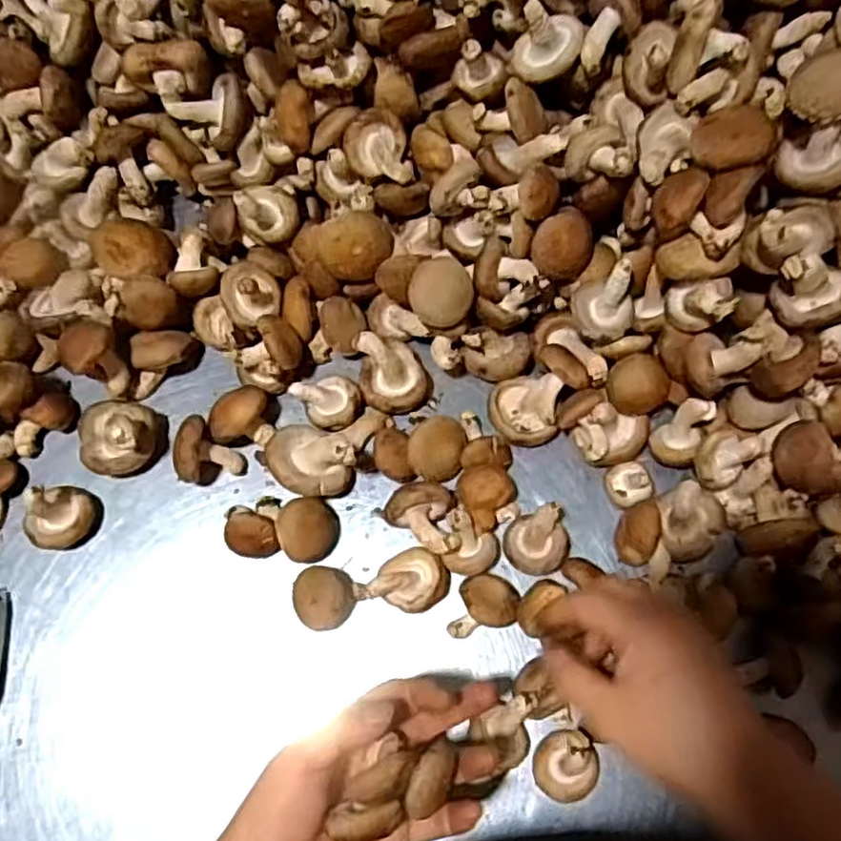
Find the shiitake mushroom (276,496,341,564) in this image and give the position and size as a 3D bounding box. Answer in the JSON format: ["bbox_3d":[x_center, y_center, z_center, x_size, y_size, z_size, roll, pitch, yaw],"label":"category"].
[{"bbox_3d":[-0.073,0.073,0.458,0.037,0.032,0.040,0,71,1],"label":"shiitake mushroom"}]

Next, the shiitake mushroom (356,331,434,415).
[{"bbox_3d":[-0.018,-0.036,0.490,0.049,0.029,0.057,-5,71,-1],"label":"shiitake mushroom"}]

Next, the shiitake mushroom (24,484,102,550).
[{"bbox_3d":[-0.239,0.063,0.458,0.038,0.045,0.043,28,74,10],"label":"shiitake mushroom"}]

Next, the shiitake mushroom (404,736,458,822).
[{"bbox_3d":[0.006,0.180,0.353,0.019,0.022,0.036,29,74,10],"label":"shiitake mushroom"}]

